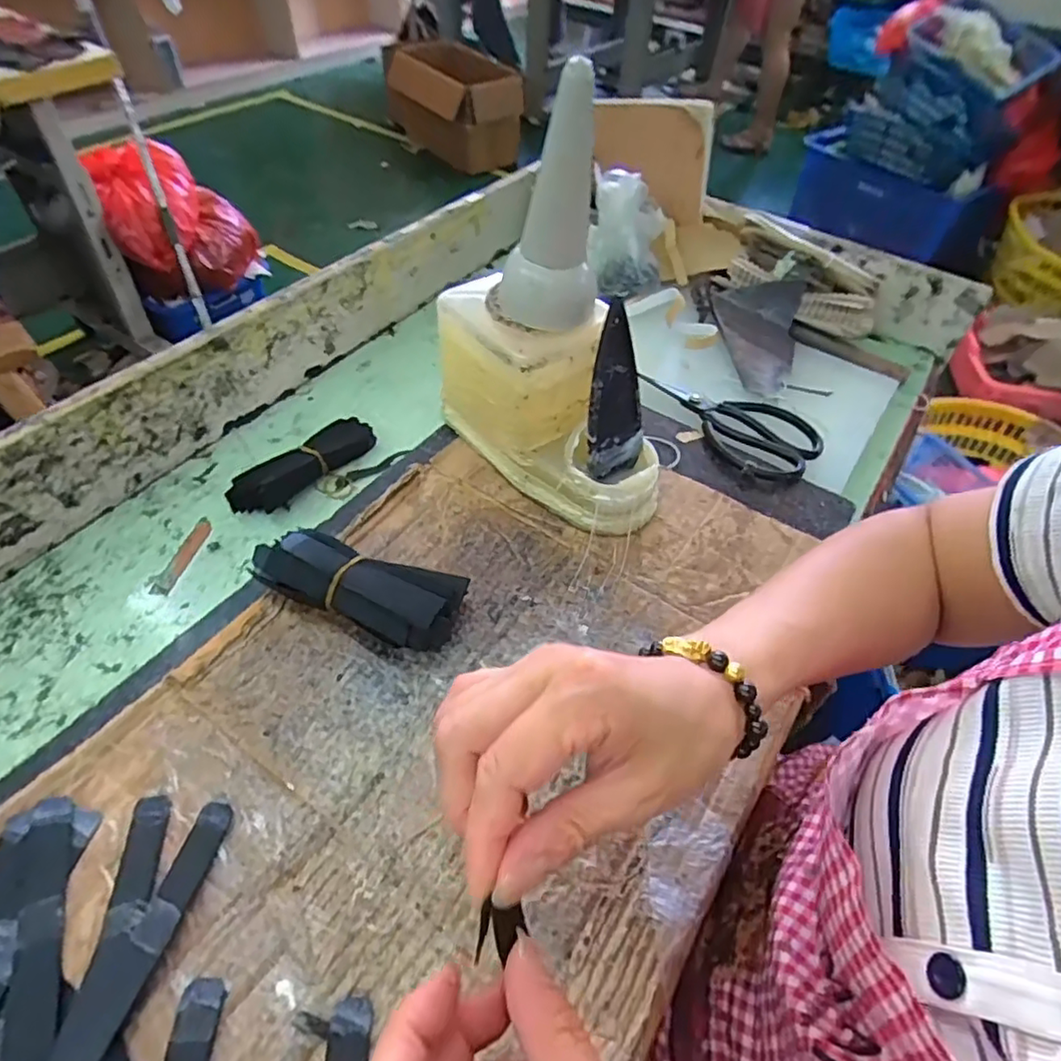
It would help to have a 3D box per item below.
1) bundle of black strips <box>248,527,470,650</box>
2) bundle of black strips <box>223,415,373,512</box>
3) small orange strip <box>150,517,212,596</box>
[{"bbox_3d":[-0.114,0.040,0.419,0.139,0.047,0.057,15,51,9],"label":"bundle of black strips"},{"bbox_3d":[-0.198,-0.061,0.551,0.039,0.025,0.136,34,56,22],"label":"bundle of black strips"},{"bbox_3d":[-0.276,0.020,0.505,0.016,0.005,0.075,10,50,4],"label":"small orange strip"}]

